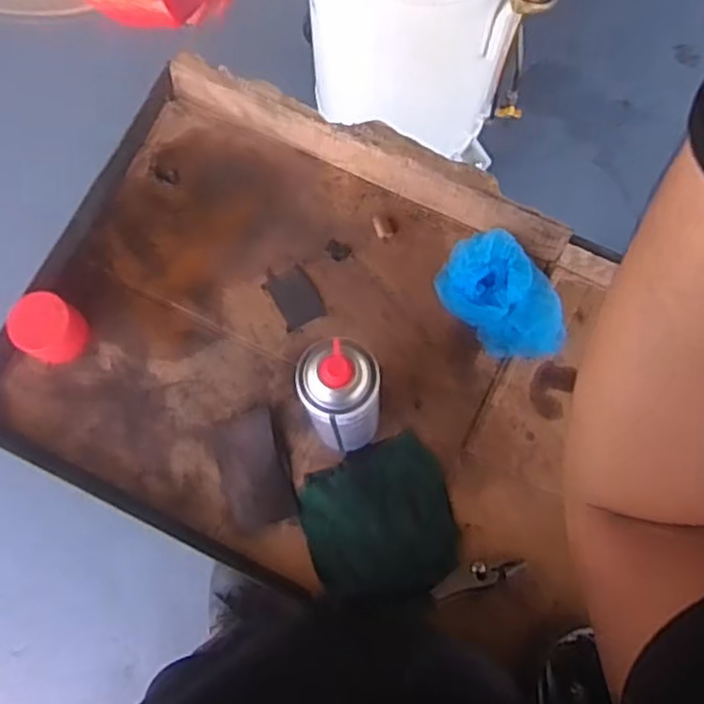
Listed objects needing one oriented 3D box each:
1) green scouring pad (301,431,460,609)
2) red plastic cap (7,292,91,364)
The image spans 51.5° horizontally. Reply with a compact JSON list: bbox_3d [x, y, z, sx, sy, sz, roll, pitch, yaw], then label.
[{"bbox_3d":[0.029,0.170,0.730,0.146,0.017,0.149,-16,76,-2],"label":"green scouring pad"},{"bbox_3d":[-0.319,-0.023,0.772,0.066,0.061,0.062,0,76,2],"label":"red plastic cap"}]

